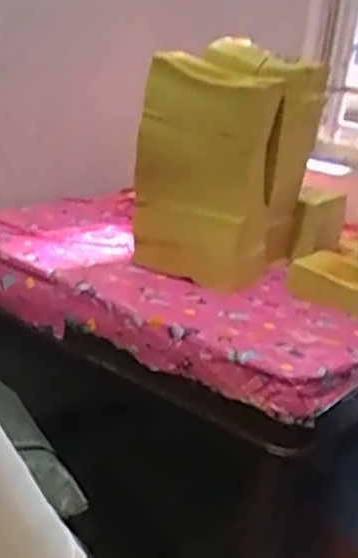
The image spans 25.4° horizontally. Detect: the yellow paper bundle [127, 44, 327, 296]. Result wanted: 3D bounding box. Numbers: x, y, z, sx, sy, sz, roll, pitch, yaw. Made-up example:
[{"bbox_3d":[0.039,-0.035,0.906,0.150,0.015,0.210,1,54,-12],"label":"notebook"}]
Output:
[{"bbox_3d":[0.099,-0.246,1.653,0.237,0.439,0.381,16,20,25],"label":"yellow paper bundle"}]

